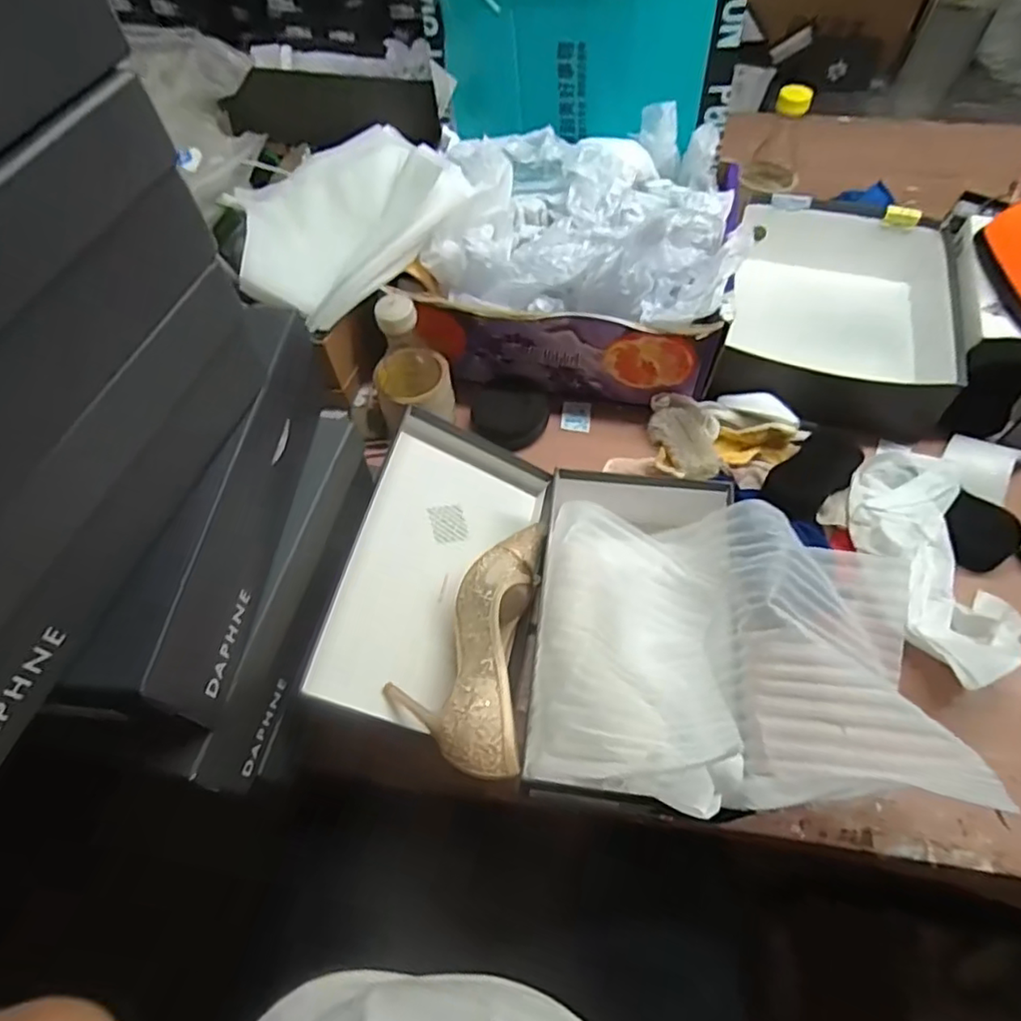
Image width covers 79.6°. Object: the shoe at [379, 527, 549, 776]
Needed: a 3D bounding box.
[{"bbox_3d":[-0.041,0.113,0.557,0.122,0.078,0.235,5,60,6],"label":"shoe"}]

